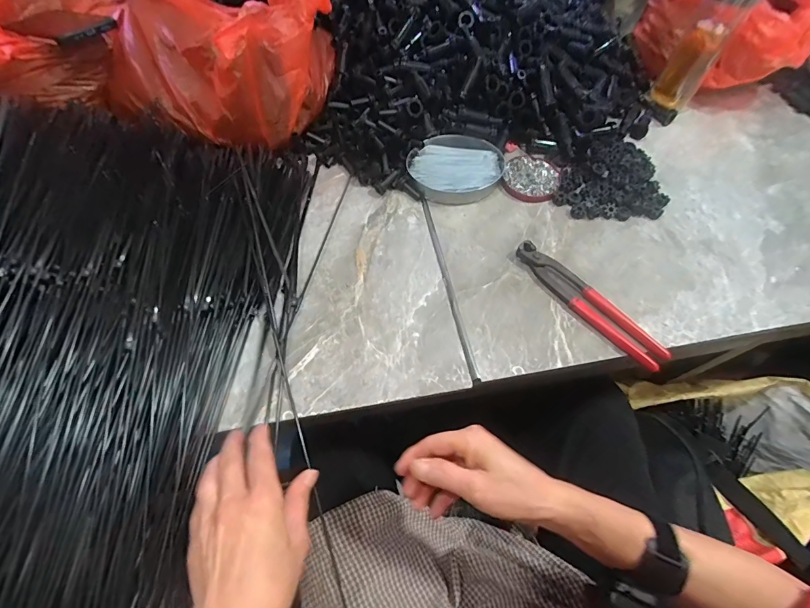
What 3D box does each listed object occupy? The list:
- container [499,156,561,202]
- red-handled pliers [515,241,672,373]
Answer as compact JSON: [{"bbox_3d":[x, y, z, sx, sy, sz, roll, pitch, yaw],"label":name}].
[{"bbox_3d":[0.179,-0.179,0.557,0.075,0.009,0.076,1,61,-2],"label":"container"},{"bbox_3d":[0.213,-0.004,0.456,0.039,0.019,0.197,-34,67,-19],"label":"red-handled pliers"}]

